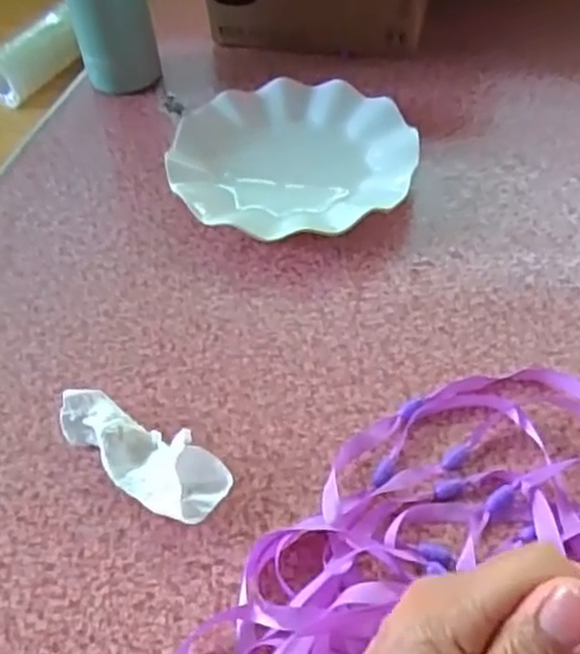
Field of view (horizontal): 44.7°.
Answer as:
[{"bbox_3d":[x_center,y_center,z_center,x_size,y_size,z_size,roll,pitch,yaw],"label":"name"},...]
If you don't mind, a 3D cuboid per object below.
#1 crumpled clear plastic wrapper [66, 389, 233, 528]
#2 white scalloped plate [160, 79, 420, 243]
[{"bbox_3d":[-0.079,0.067,0.378,0.104,0.022,0.038,29,56,26],"label":"crumpled clear plastic wrapper"},{"bbox_3d":[0.002,-0.126,0.537,0.176,0.030,0.174,-2,48,2],"label":"white scalloped plate"}]

